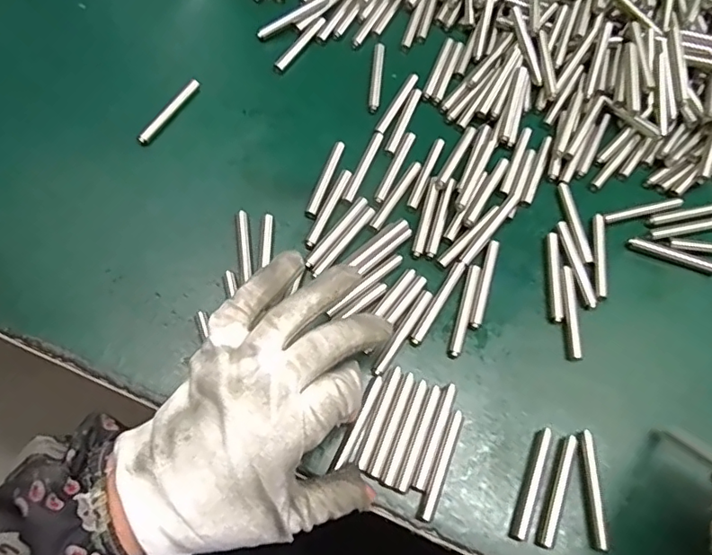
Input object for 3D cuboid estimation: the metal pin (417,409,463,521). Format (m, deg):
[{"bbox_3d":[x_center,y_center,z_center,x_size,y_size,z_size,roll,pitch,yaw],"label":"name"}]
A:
[{"bbox_3d":[0.046,0.099,0.279,0.008,0.006,0.058,23,68,6],"label":"metal pin"}]

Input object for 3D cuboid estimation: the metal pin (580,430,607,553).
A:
[{"bbox_3d":[0.125,0.111,0.277,0.006,0.005,0.058,3,67,-2],"label":"metal pin"}]

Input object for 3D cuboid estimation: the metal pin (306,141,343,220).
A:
[{"bbox_3d":[-0.020,-0.064,0.341,0.006,0.005,0.060,18,67,4],"label":"metal pin"}]

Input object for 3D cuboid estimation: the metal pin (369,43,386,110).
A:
[{"bbox_3d":[0.015,-0.144,0.375,0.008,0.004,0.062,6,67,-1],"label":"metal pin"}]

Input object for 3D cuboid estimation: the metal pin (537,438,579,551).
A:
[{"bbox_3d":[0.107,0.112,0.277,0.007,0.005,0.057,22,68,6],"label":"metal pin"}]

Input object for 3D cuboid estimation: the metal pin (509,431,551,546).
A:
[{"bbox_3d":[0.093,0.109,0.279,0.008,0.004,0.058,22,68,6],"label":"metal pin"}]

